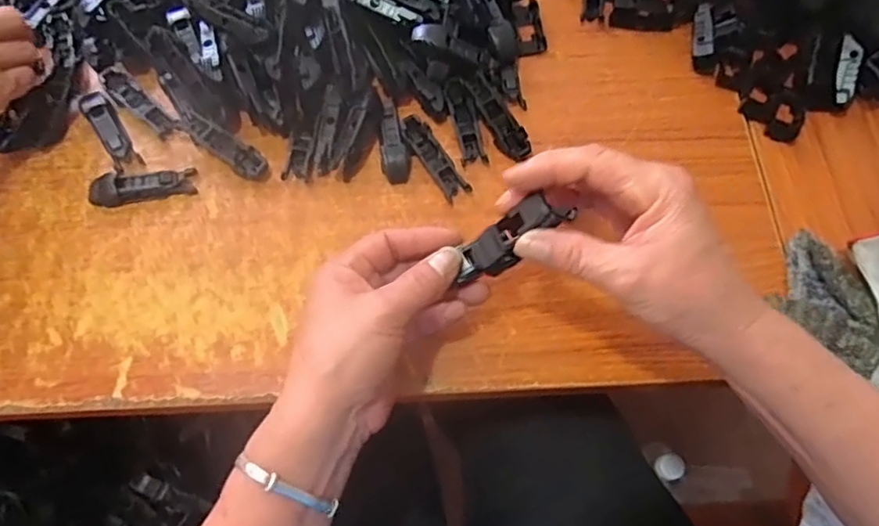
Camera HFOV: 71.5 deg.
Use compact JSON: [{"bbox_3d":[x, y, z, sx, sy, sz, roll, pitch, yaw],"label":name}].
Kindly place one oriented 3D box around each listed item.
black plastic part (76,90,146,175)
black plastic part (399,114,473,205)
[{"bbox_3d":[-0.241,-0.098,0.447,0.020,0.008,0.066,-31,73,-14],"label":"black plastic part"},{"bbox_3d":[-0.003,-0.077,0.444,0.021,0.014,0.068,-32,73,-14],"label":"black plastic part"}]

